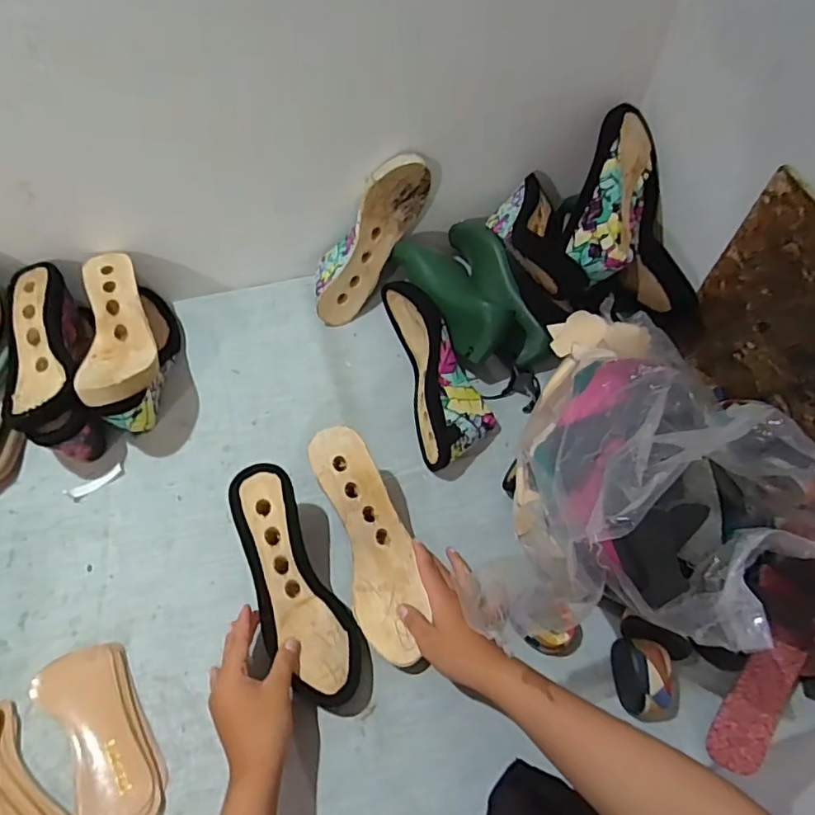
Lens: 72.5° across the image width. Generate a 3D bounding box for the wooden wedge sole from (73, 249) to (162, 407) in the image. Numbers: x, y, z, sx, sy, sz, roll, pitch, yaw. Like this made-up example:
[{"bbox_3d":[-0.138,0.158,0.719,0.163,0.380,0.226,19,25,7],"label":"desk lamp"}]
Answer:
[{"bbox_3d":[-0.339,-0.094,0.635,0.079,0.041,0.229,-17,60,-11],"label":"wooden wedge sole"}]

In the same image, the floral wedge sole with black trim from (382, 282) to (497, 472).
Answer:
[{"bbox_3d":[0.039,-0.046,0.673,0.089,0.082,0.236,-12,59,-8],"label":"floral wedge sole with black trim"}]

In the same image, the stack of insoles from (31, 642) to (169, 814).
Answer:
[{"bbox_3d":[-0.276,0.303,0.504,0.077,0.021,0.170,-30,63,-17],"label":"stack of insoles"}]

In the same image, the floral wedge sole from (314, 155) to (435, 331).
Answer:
[{"bbox_3d":[-0.058,-0.224,0.737,0.084,0.080,0.235,42,110,22],"label":"floral wedge sole"}]

